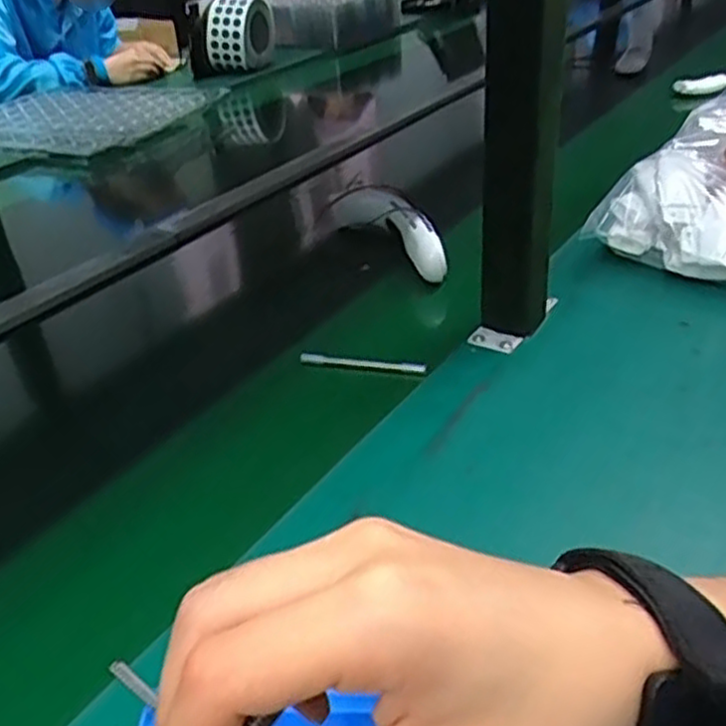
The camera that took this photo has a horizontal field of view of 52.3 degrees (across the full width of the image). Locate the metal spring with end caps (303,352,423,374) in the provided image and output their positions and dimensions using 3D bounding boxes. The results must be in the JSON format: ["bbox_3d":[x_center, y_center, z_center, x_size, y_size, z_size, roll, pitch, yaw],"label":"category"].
[{"bbox_3d":[-0.001,-0.001,0.616,0.109,0.009,0.009,7,36,16],"label":"metal spring with end caps"}]

